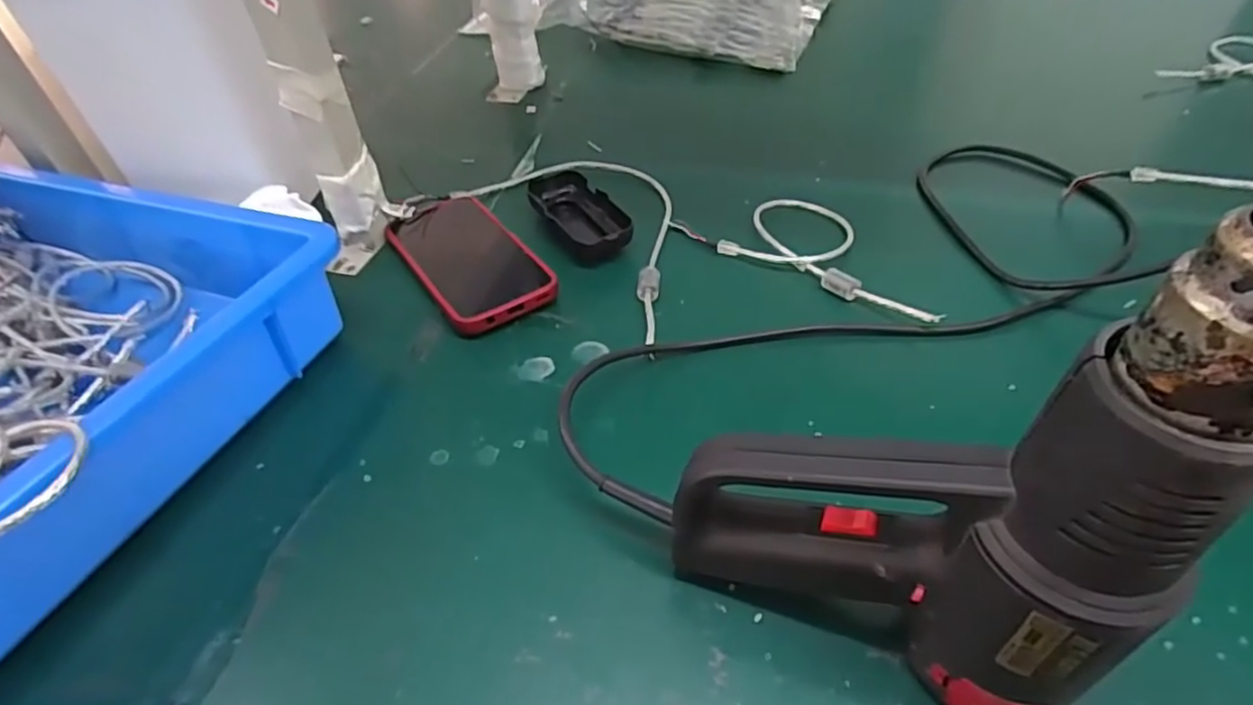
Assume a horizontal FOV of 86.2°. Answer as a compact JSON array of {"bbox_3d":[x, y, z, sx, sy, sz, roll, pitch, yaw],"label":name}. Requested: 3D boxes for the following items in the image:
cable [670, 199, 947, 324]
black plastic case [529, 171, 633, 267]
[{"bbox_3d":[0.152,-0.089,0.530,0.217,0.016,0.102,27,51,26],"label":"cable"},{"bbox_3d":[-0.039,-0.114,0.558,0.050,0.023,0.108,-26,49,-23],"label":"black plastic case"}]

